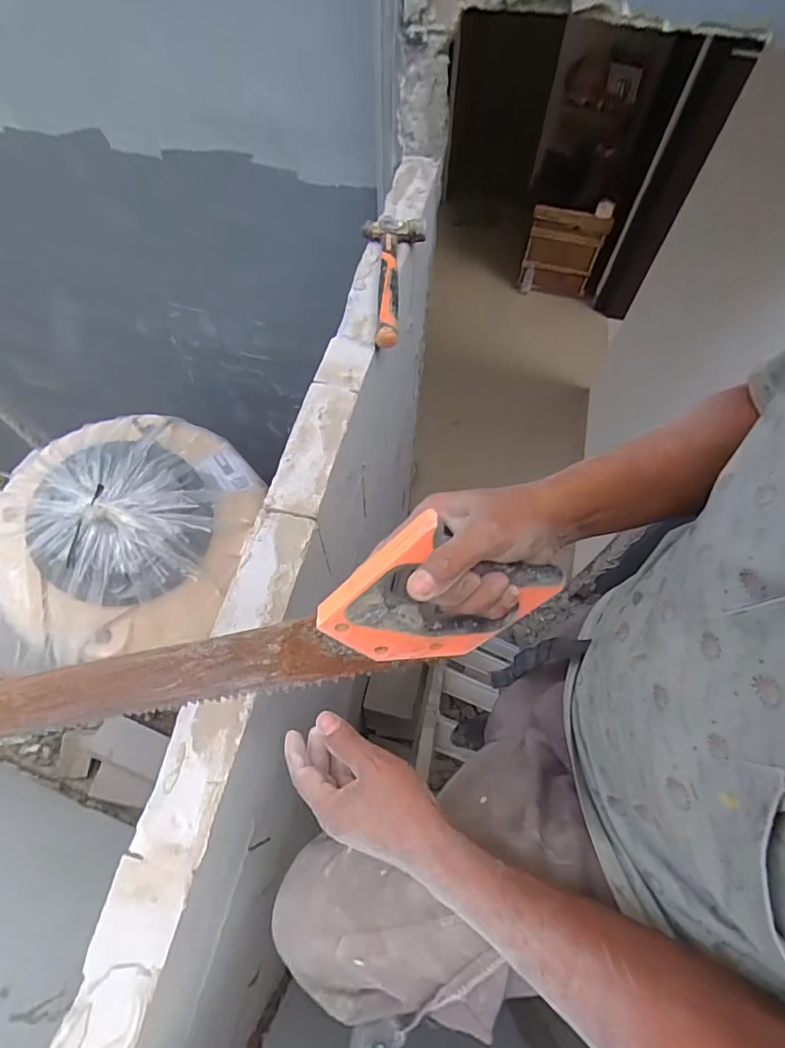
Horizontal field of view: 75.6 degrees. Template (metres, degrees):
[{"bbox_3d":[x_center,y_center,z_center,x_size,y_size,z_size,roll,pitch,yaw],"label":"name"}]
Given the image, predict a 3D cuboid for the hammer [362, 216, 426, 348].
[{"bbox_3d":[0.005,-0.401,0.825,0.105,0.031,0.274,-1,64,-1],"label":"hammer"}]

